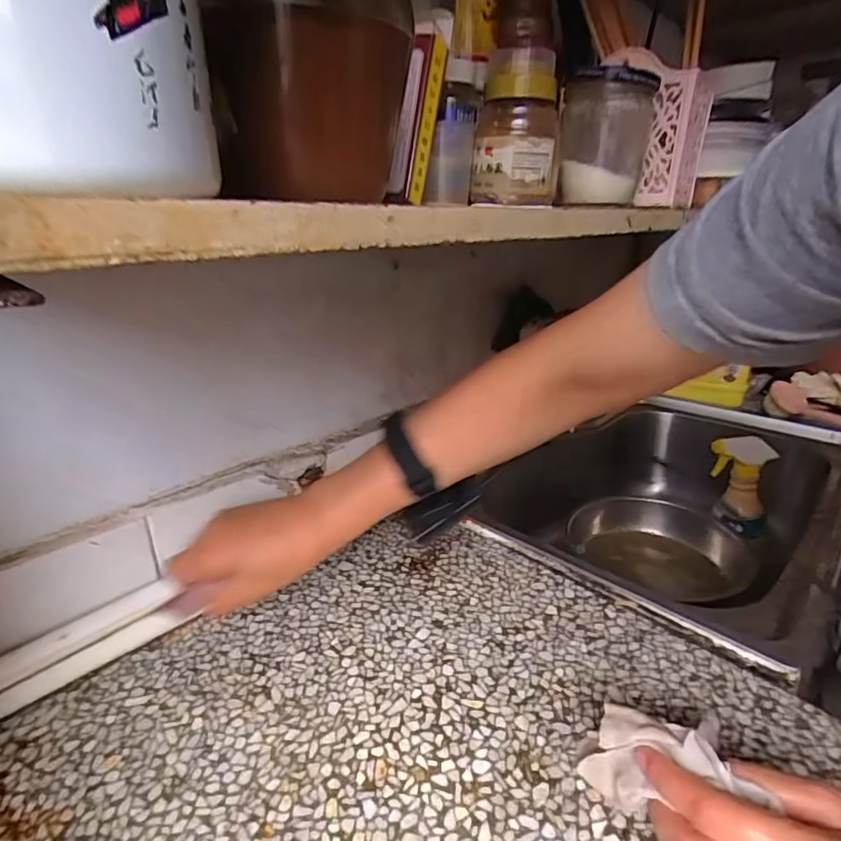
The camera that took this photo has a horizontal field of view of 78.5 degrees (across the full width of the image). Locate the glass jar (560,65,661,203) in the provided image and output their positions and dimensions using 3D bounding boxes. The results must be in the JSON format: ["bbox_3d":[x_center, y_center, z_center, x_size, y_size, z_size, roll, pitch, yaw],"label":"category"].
[{"bbox_3d":[0.166,-0.254,0.465,0.074,0.099,0.074,5,22,14],"label":"glass jar"}]

